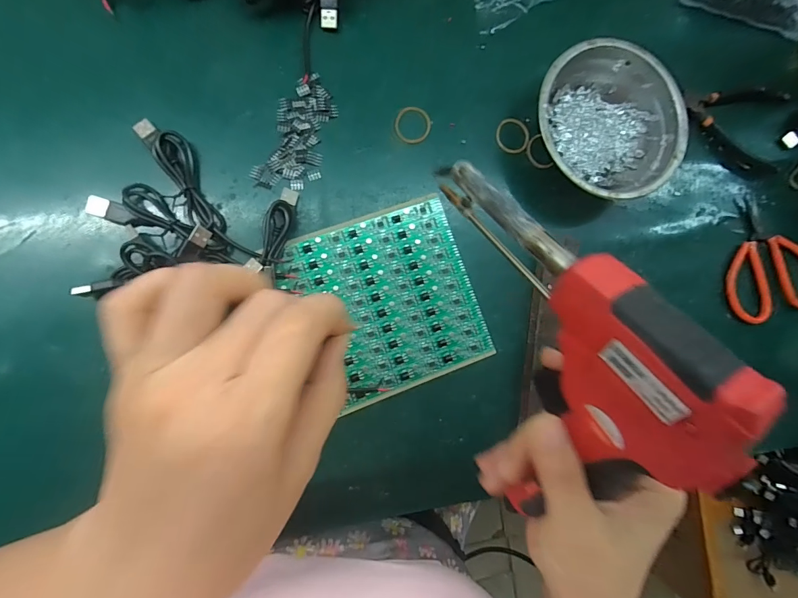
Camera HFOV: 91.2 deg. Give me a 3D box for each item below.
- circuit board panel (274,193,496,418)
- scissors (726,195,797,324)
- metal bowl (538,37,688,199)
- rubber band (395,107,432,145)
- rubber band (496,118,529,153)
[{"bbox_3d":[-0.008,0.002,0.315,0.138,0.004,0.140,-20,91,-8],"label":"circuit board panel"},{"bbox_3d":[0.343,-0.039,0.360,0.089,0.010,0.113,-9,89,-8],"label":"scissors"},{"bbox_3d":[0.169,-0.142,0.328,0.121,0.040,0.123,0,88,-8],"label":"metal bowl"},{"bbox_3d":[0.012,-0.144,0.325,0.030,0.004,0.030,11,87,-7],"label":"rubber band"},{"bbox_3d":[0.099,-0.142,0.338,0.030,0.004,0.029,0,88,-8],"label":"rubber band"}]

